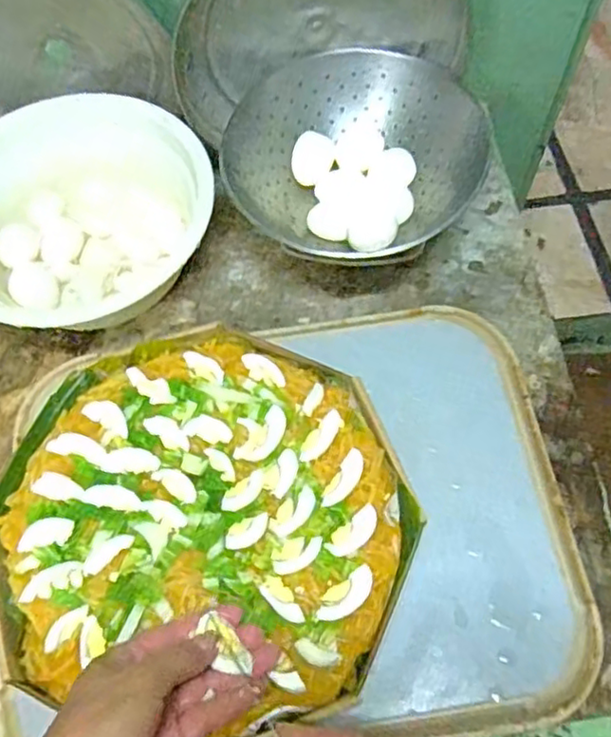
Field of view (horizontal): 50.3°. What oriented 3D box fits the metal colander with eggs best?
[{"bbox_3d":[0.048,-0.196,0.640,0.211,0.113,0.217,-1,64,2],"label":"metal colander with eggs"}]

